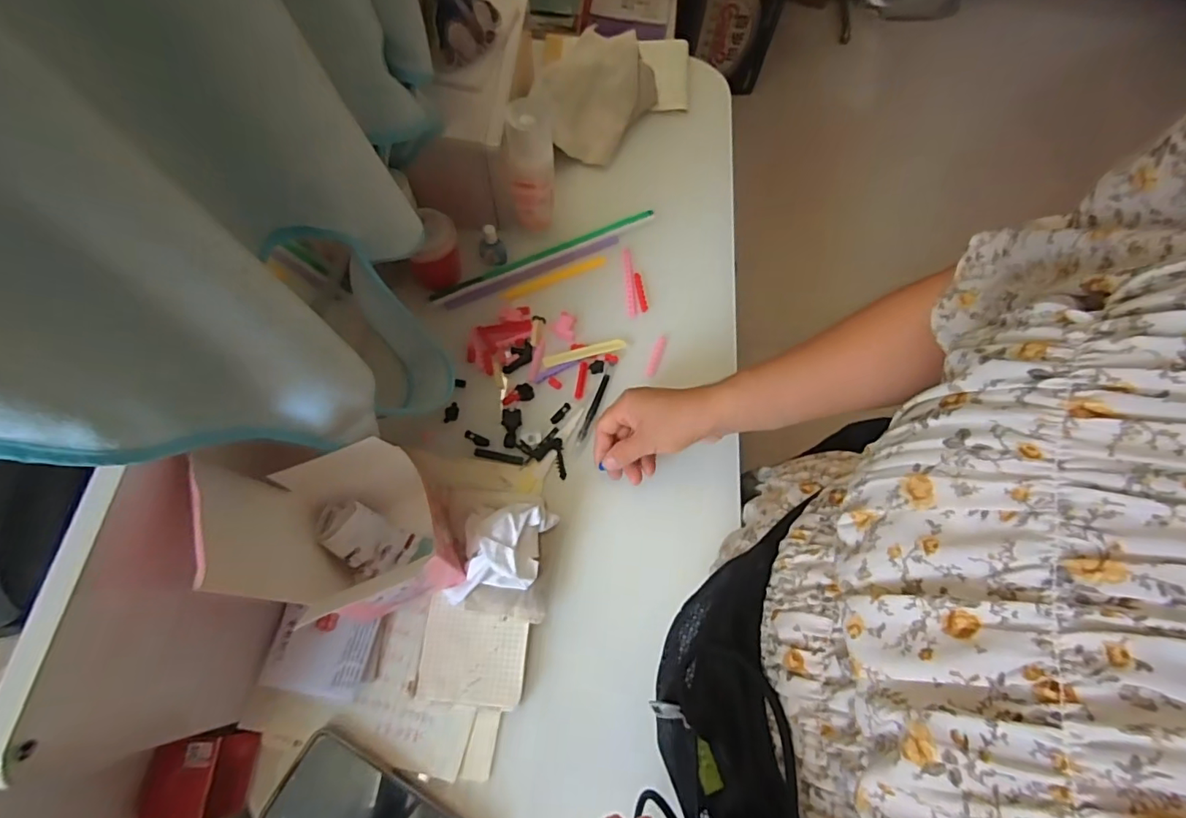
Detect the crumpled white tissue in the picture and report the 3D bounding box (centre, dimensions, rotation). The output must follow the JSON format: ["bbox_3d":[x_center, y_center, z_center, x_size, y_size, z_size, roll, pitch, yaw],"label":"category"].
[{"bbox_3d":[-0.077,0.121,0.444,0.068,0.033,0.087,14,67,3],"label":"crumpled white tissue"}]

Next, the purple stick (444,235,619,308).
[{"bbox_3d":[-0.067,-0.157,0.601,0.210,0.006,0.015,-24,70,-12],"label":"purple stick"}]

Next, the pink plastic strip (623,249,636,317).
[{"bbox_3d":[0.041,-0.144,0.599,0.012,0.005,0.086,-2,67,-3],"label":"pink plastic strip"}]

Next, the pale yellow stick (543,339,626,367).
[{"bbox_3d":[-0.009,-0.060,0.562,0.089,0.004,0.013,-15,69,-9],"label":"pale yellow stick"}]

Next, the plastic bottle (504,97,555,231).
[{"bbox_3d":[-0.064,-0.249,0.556,0.046,0.128,0.041,1,67,-2],"label":"plastic bottle"}]

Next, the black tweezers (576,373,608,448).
[{"bbox_3d":[0.000,0.000,0.538,0.009,0.006,0.084,19,68,5],"label":"black tweezers"}]

